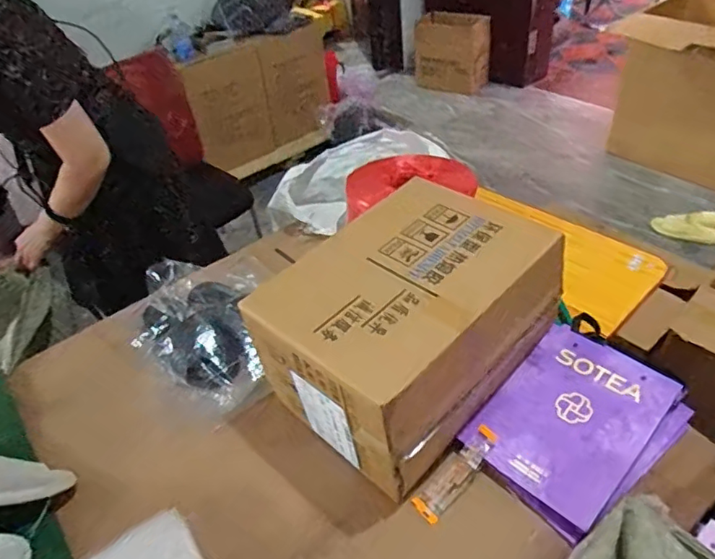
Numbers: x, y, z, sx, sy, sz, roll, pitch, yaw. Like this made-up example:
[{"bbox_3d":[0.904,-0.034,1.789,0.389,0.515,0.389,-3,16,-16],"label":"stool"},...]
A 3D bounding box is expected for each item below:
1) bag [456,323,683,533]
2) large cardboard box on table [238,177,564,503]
[{"bbox_3d":[0.309,0.194,0.792,0.199,0.014,0.264,31,63,35],"label":"bag"},{"bbox_3d":[0.079,0.059,0.847,0.395,0.219,0.286,-36,48,-28],"label":"large cardboard box on table"}]

